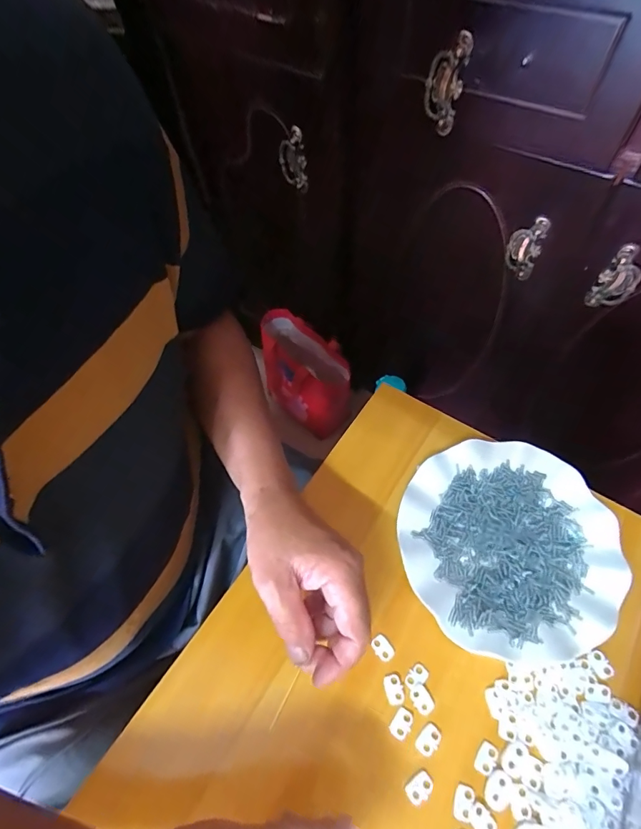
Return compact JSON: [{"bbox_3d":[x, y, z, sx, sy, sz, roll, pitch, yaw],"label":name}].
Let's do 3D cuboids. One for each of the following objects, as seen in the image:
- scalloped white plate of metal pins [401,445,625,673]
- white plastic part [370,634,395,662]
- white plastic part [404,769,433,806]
[{"bbox_3d":[0.163,0.114,0.364,0.178,0.024,0.179,-1,60,2],"label":"scalloped white plate of metal pins"},{"bbox_3d":[0.051,0.191,0.334,0.014,0.004,0.019,-37,65,-17],"label":"white plastic part"},{"bbox_3d":[0.070,0.264,0.289,0.020,0.004,0.013,-35,64,-16],"label":"white plastic part"}]

